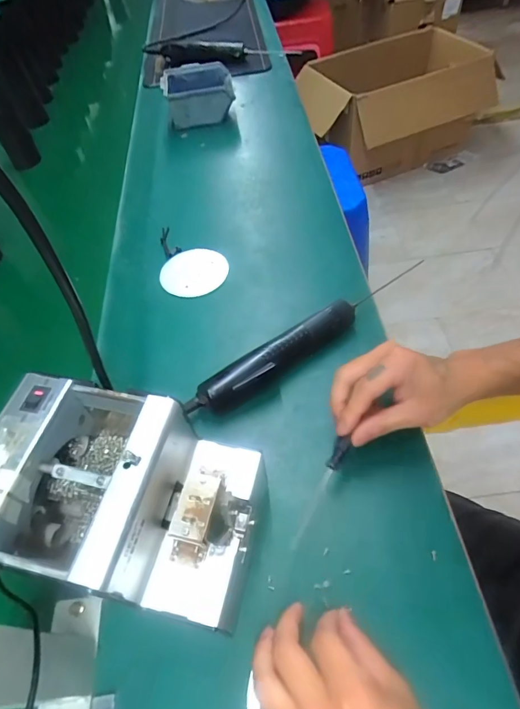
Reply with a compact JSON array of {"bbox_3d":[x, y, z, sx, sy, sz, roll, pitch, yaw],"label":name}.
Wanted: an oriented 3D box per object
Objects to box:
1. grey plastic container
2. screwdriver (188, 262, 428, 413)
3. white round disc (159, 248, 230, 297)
[{"bbox_3d":[-0.130,-0.554,0.916,0.145,0.073,0.150,-8,52,-1],"label":"grey plastic container"},{"bbox_3d":[0.057,-0.021,0.496,0.315,0.047,0.042,-33,56,-19],"label":"screwdriver"},{"bbox_3d":[-0.094,-0.119,0.612,0.093,0.006,0.092,-3,52,3],"label":"white round disc"}]

